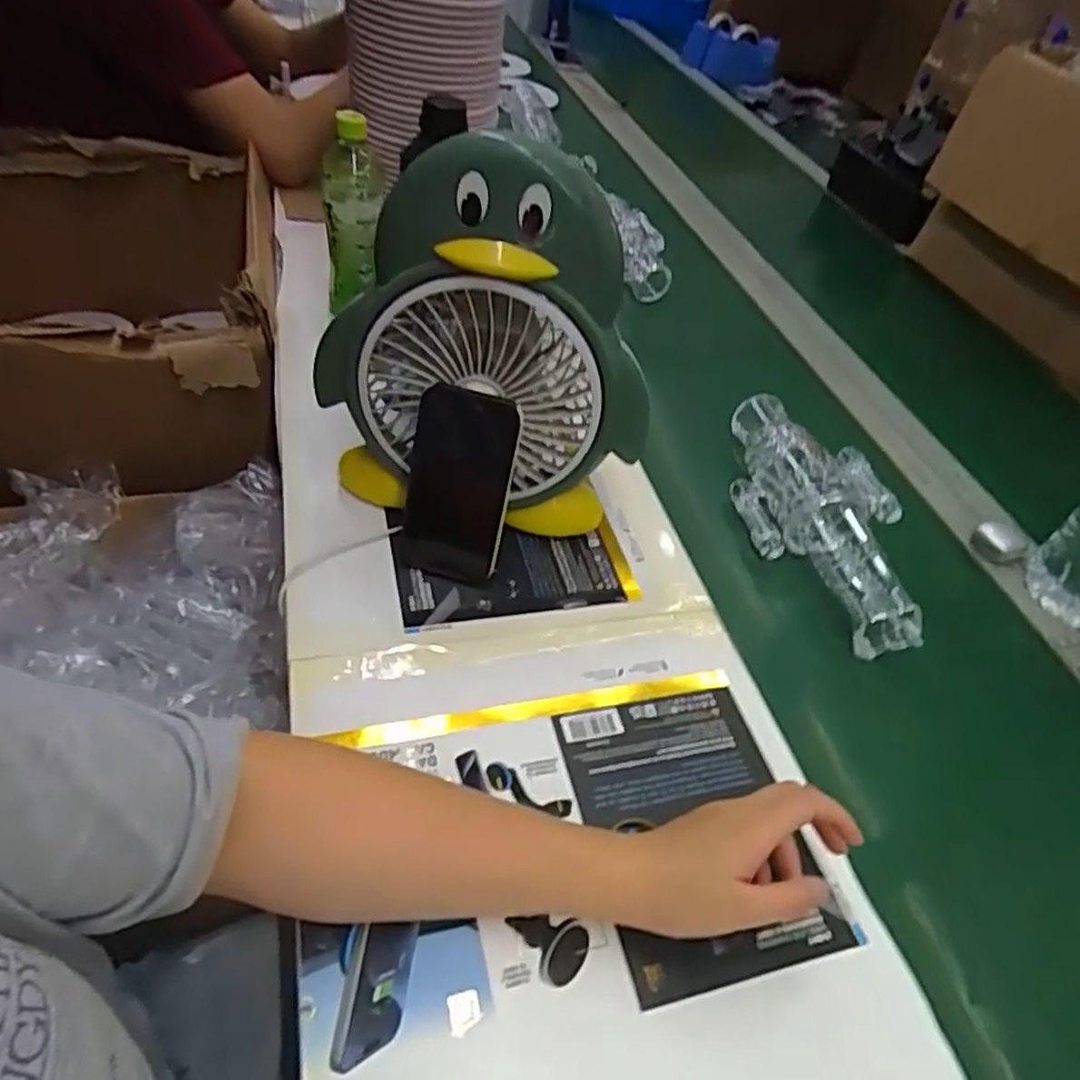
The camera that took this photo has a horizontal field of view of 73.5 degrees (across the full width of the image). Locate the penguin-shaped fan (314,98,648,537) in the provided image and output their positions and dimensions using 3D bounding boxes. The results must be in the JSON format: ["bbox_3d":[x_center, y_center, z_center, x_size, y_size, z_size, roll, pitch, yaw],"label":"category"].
[{"bbox_3d":[-0.043,-0.137,0.554,0.257,0.290,0.084,17,46,5],"label":"penguin-shaped fan"}]

